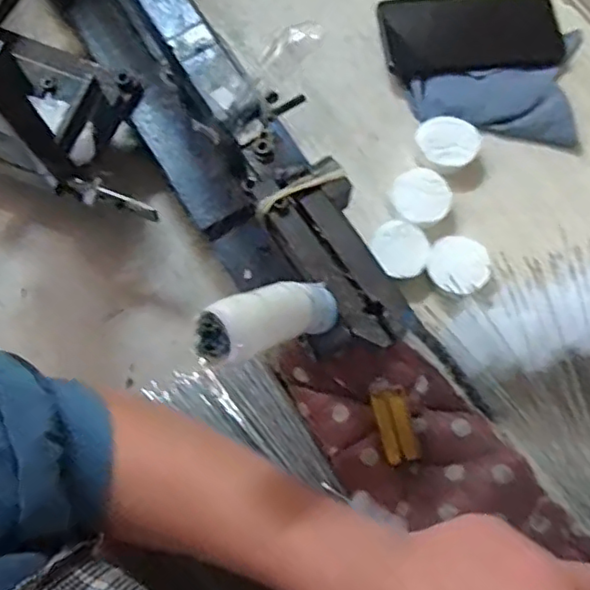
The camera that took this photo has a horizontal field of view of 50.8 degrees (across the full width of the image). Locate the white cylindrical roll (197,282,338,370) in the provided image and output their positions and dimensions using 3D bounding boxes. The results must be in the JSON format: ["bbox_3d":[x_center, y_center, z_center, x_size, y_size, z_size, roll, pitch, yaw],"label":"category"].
[{"bbox_3d":[-0.005,0.010,0.272,0.023,0.098,0.025,4,98,33],"label":"white cylindrical roll"}]

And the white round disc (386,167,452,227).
[{"bbox_3d":[0.100,-0.077,0.507,0.048,0.020,0.050,0,75,0],"label":"white round disc"}]

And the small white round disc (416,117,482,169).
[{"bbox_3d":[0.128,-0.127,0.518,0.048,0.015,0.046,0,75,0],"label":"small white round disc"}]

